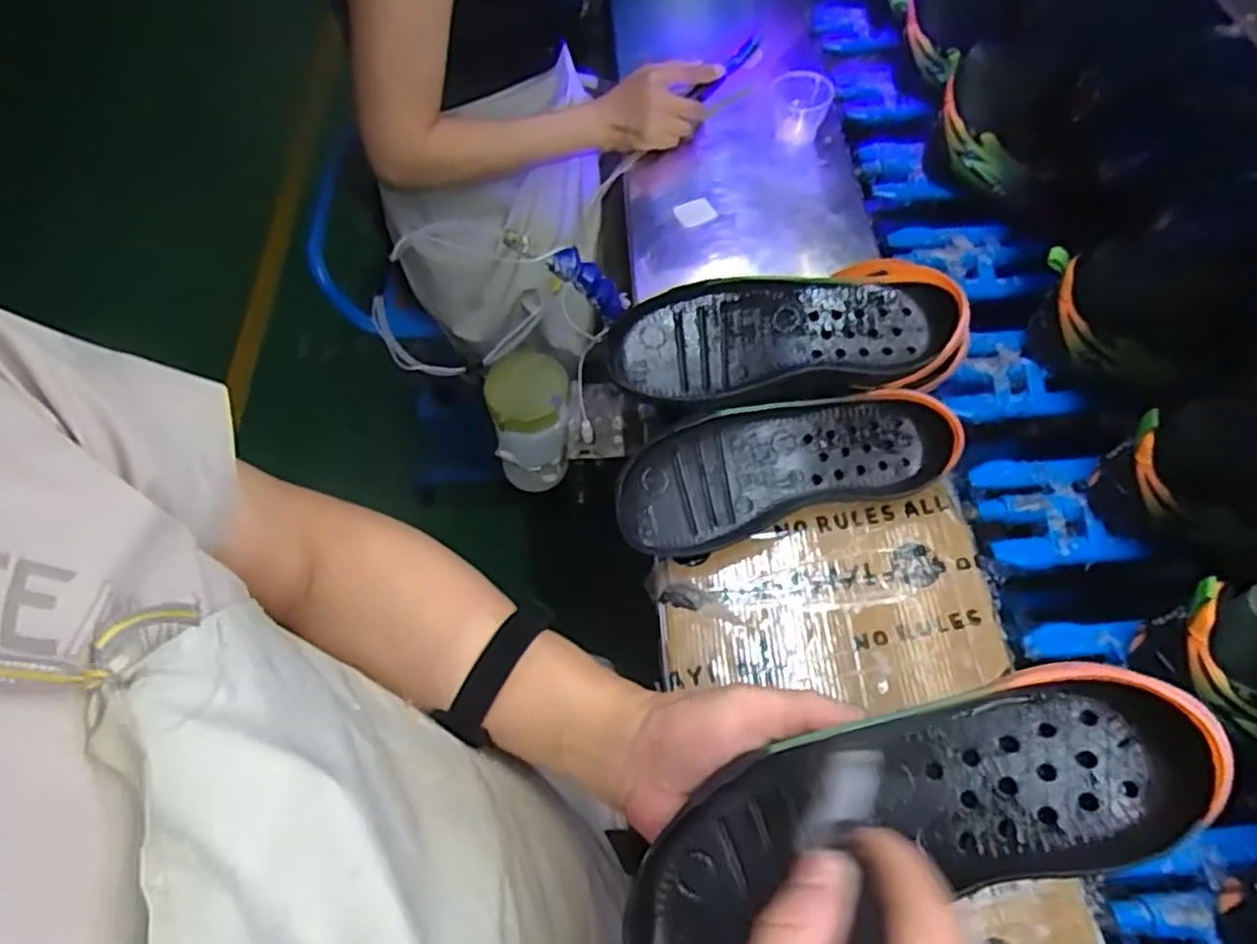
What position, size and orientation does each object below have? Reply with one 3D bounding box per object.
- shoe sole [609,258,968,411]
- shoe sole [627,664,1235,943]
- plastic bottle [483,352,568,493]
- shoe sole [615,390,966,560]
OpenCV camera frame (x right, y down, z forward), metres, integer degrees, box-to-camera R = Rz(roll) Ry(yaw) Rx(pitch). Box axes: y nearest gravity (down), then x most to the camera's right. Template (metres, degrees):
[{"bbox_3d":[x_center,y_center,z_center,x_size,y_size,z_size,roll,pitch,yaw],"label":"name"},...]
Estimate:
[{"bbox_3d":[0.111,-0.099,0.539,0.244,0.048,0.097,-7,82,4],"label":"shoe sole"},{"bbox_3d":[0.112,0.150,0.314,0.243,0.038,0.080,-24,59,10],"label":"shoe sole"},{"bbox_3d":[-0.087,-0.044,0.672,0.072,0.121,0.061,-14,59,-4],"label":"plastic bottle"},{"bbox_3d":[0.110,-0.006,0.527,0.241,0.040,0.088,-16,85,-5],"label":"shoe sole"}]

